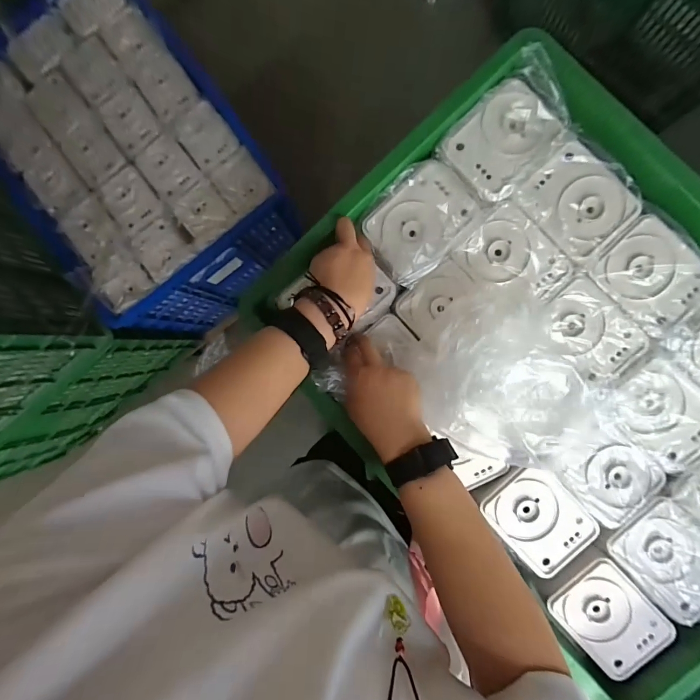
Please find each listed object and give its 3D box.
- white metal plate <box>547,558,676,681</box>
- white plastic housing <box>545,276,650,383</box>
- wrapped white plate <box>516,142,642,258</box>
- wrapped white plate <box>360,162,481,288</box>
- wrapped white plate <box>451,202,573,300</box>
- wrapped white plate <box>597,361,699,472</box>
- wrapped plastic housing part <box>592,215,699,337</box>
[{"bbox_3d":[0.306,0.315,0.425,0.097,0.010,0.112,-44,88,2],"label":"white metal plate"},{"bbox_3d":[0.293,-0.021,0.439,0.117,0.020,0.087,42,92,2],"label":"white plastic housing"},{"bbox_3d":[0.271,-0.179,0.427,0.098,0.017,0.115,-45,88,2],"label":"wrapped white plate"},{"bbox_3d":[0.083,-0.156,0.438,0.101,0.022,0.134,42,92,2],"label":"wrapped white plate"},{"bbox_3d":[0.201,-0.110,0.444,0.120,0.016,0.095,44,92,2],"label":"wrapped white plate"},{"bbox_3d":[0.372,0.076,0.429,0.130,0.023,0.098,38,91,3],"label":"wrapped white plate"},{"bbox_3d":[0.361,-0.086,0.429,0.120,0.020,0.097,45,92,2],"label":"wrapped plastic housing part"}]

